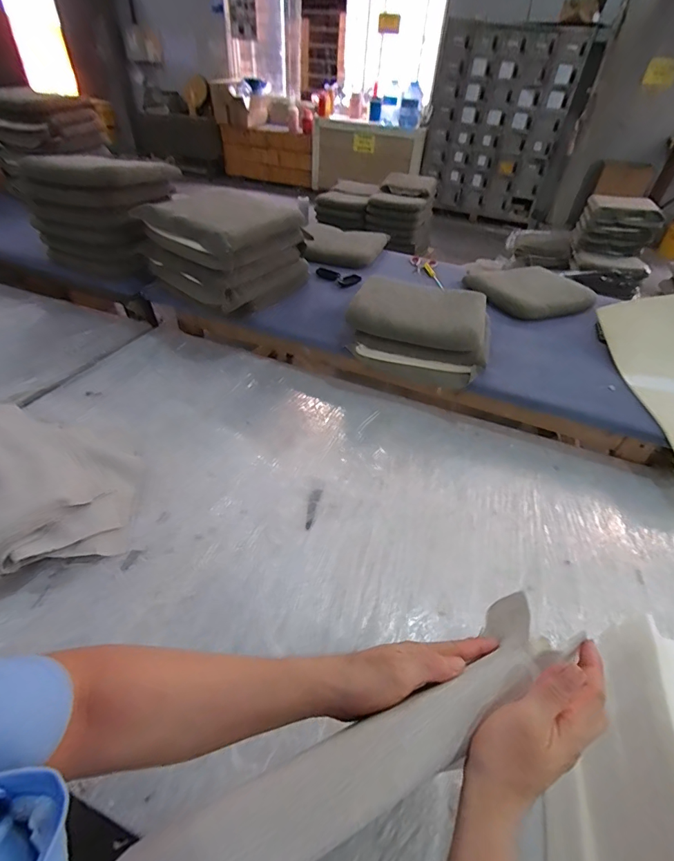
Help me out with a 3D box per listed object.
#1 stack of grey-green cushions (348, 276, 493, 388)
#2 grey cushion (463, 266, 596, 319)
[{"bbox_3d":[0.282,-0.359,1.424,0.463,0.214,0.367,13,43,8],"label":"stack of grey-green cushions"},{"bbox_3d":[0.805,-0.596,1.702,0.442,0.071,0.369,-11,45,-18],"label":"grey cushion"}]

